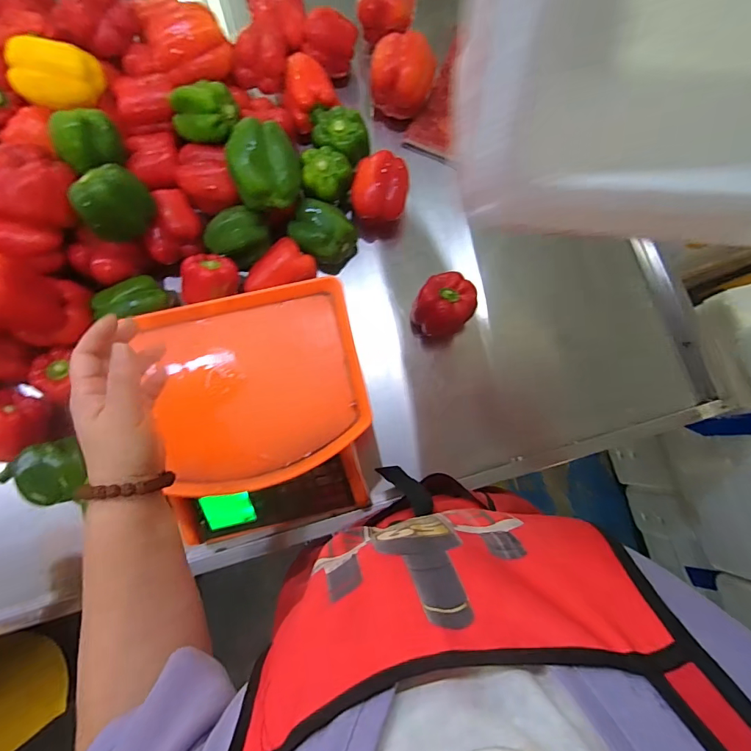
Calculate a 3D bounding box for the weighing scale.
[{"bbox_3d":[-0.129,0.046,0.534,0.240,0.110,0.274,-12,78,-1],"label":"weighing scale"}]

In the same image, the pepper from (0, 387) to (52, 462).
[{"bbox_3d":[-0.466,0.059,0.547,0.080,0.062,0.087,0,78,1],"label":"pepper"}]

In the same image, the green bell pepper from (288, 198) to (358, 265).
[{"bbox_3d":[-0.077,-0.203,0.624,0.089,0.057,0.075,31,81,7],"label":"green bell pepper"}]

